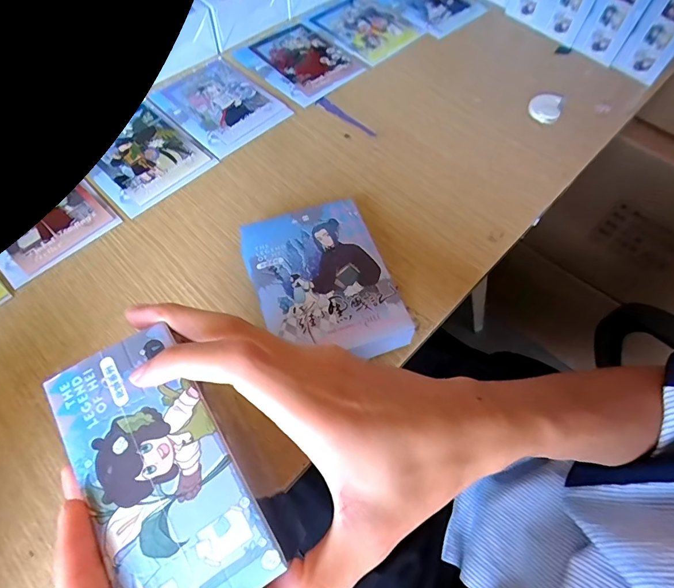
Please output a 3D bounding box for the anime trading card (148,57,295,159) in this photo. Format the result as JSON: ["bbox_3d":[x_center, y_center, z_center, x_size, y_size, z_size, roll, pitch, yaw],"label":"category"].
[{"bbox_3d":[-0.137,-0.223,0.464,0.142,0.005,0.107,41,69,18],"label":"anime trading card"}]

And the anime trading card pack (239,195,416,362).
[{"bbox_3d":[-0.013,-0.007,0.347,0.109,0.032,0.146,-17,64,-10],"label":"anime trading card pack"}]

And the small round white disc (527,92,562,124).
[{"bbox_3d":[0.243,-0.219,0.467,0.033,0.013,0.039,15,65,5],"label":"small round white disc"}]

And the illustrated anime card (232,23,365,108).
[{"bbox_3d":[-0.046,-0.293,0.498,0.105,0.009,0.142,-39,69,-19],"label":"illustrated anime card"}]

